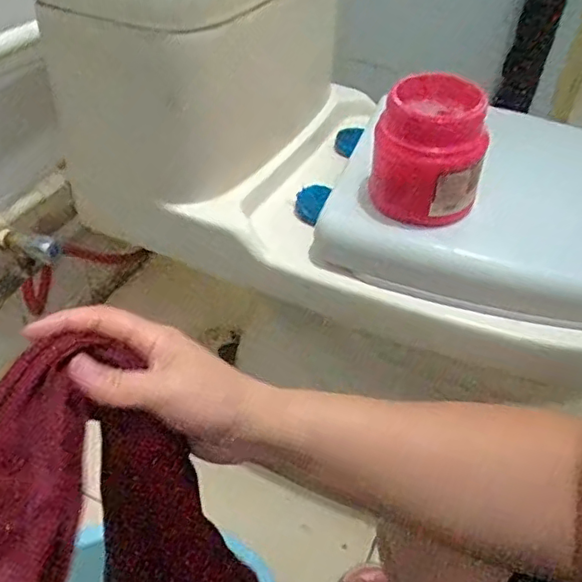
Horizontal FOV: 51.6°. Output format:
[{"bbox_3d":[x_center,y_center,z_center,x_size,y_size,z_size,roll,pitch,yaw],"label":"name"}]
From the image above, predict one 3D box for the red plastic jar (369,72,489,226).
[{"bbox_3d":[0.128,-0.129,0.552,0.096,0.115,0.090,2,42,-2],"label":"red plastic jar"}]

